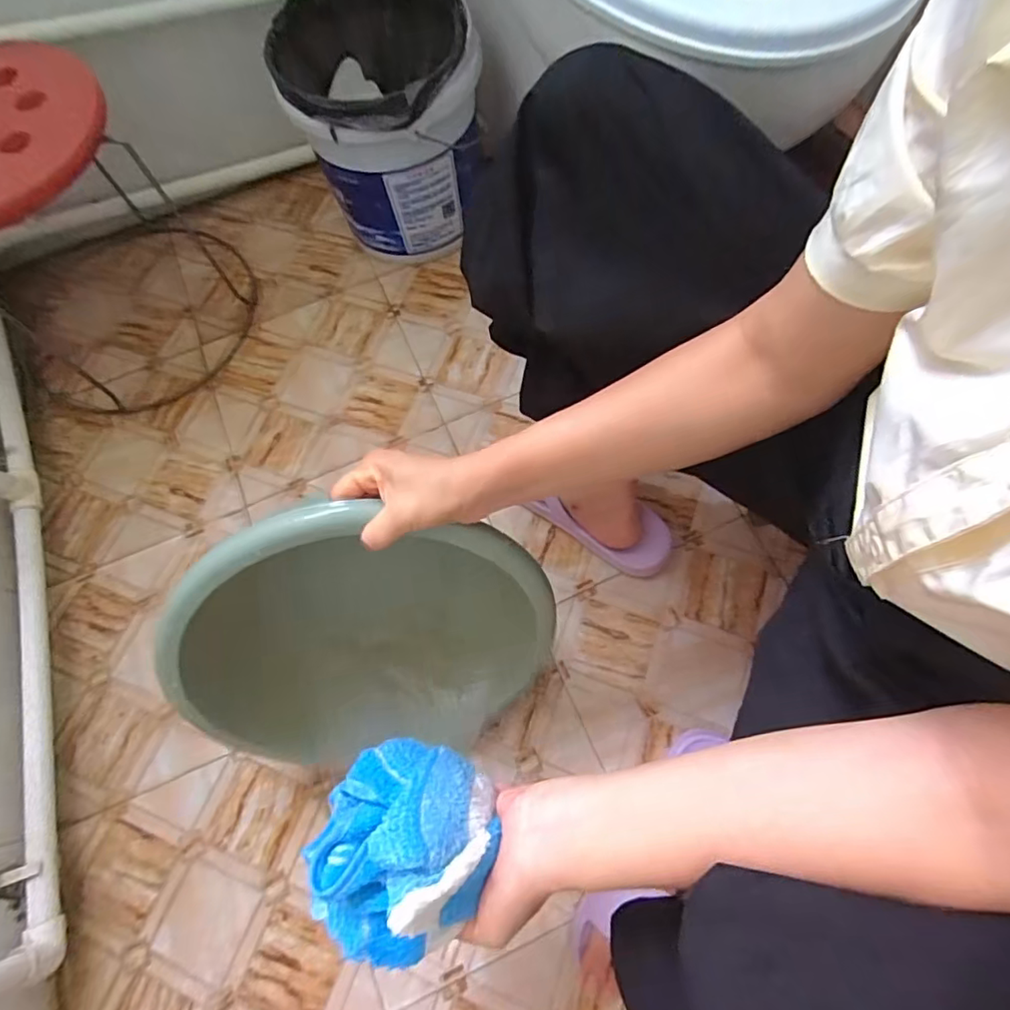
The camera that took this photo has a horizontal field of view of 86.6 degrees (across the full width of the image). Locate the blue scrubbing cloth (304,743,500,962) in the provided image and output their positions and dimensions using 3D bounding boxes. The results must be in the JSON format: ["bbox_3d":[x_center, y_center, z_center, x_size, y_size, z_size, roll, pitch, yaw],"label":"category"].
[{"bbox_3d":[-0.060,0.207,0.319,0.098,0.065,0.113,9,69,5],"label":"blue scrubbing cloth"}]

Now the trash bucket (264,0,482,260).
[{"bbox_3d":[-0.162,-0.522,0.773,0.235,0.290,0.252,-1,69,4],"label":"trash bucket"}]

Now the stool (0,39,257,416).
[{"bbox_3d":[-0.567,-0.355,0.701,0.335,0.310,0.315,-33,72,-11],"label":"stool"}]

